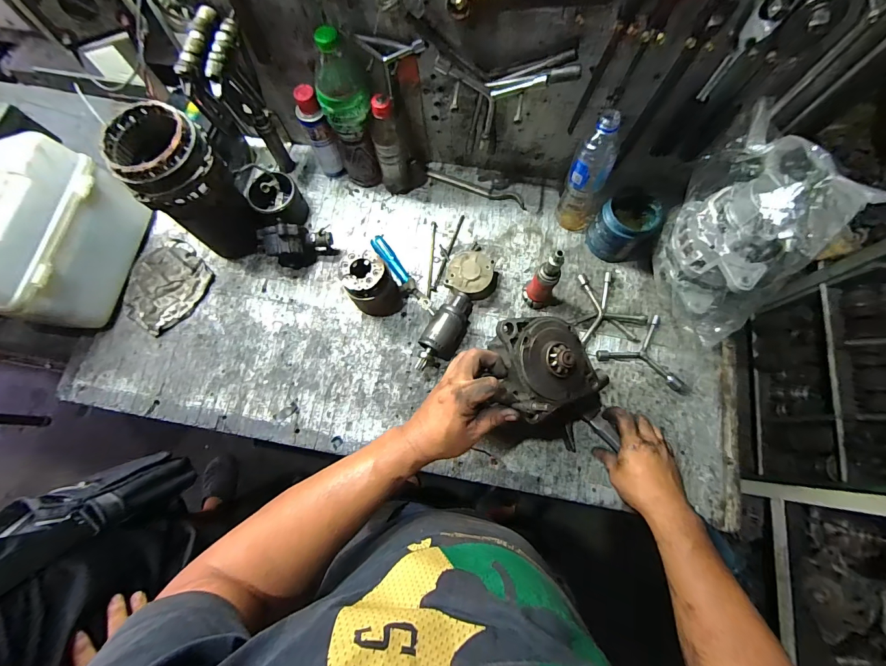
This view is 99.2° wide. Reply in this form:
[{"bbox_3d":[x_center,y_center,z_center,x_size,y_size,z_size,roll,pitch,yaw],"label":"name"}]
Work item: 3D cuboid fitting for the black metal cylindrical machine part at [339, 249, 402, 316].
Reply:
[{"bbox_3d":[-0.117,-0.079,0.634,0.082,0.115,0.079,-12,75,-1],"label":"black metal cylindrical machine part"}]

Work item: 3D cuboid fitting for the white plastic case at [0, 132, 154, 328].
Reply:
[{"bbox_3d":[-0.661,-0.156,0.628,0.163,0.182,0.267,8,75,4],"label":"white plastic case"}]

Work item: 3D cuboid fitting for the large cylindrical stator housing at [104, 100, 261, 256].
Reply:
[{"bbox_3d":[-0.398,-0.234,0.618,0.120,0.236,0.125,-1,75,2],"label":"large cylindrical stator housing"}]

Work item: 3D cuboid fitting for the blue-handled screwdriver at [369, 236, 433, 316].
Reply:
[{"bbox_3d":[-0.070,-0.103,0.681,0.025,0.032,0.173,-37,77,-8],"label":"blue-handled screwdriver"}]

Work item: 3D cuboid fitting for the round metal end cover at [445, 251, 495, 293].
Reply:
[{"bbox_3d":[0.048,-0.109,0.659,0.078,0.014,0.079,0,74,1],"label":"round metal end cover"}]

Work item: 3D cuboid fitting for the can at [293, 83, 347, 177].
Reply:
[{"bbox_3d":[-0.220,-0.348,0.679,0.047,0.175,0.046,-20,75,-3],"label":"can"}]

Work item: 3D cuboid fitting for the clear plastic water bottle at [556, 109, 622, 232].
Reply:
[{"bbox_3d":[0.243,-0.254,0.625,0.074,0.215,0.056,29,78,9],"label":"clear plastic water bottle"}]

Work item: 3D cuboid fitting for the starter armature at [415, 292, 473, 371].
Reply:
[{"bbox_3d":[0.004,-0.002,0.639,0.057,0.049,0.147,25,77,9],"label":"starter armature"}]

